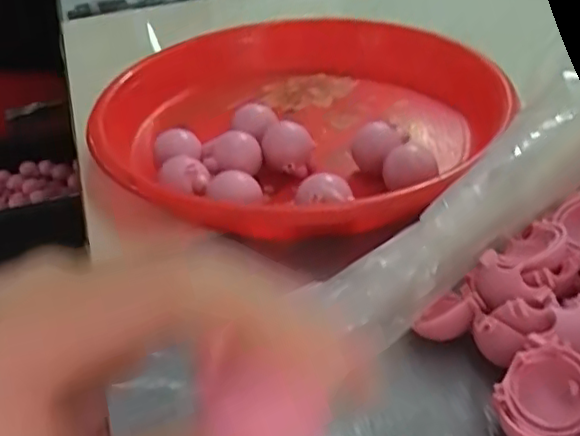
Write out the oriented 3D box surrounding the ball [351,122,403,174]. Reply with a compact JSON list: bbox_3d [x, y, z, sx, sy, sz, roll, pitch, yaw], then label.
[{"bbox_3d":[0.049,-0.040,0.348,0.027,0.025,0.024,3,39,9],"label":"ball"}]

